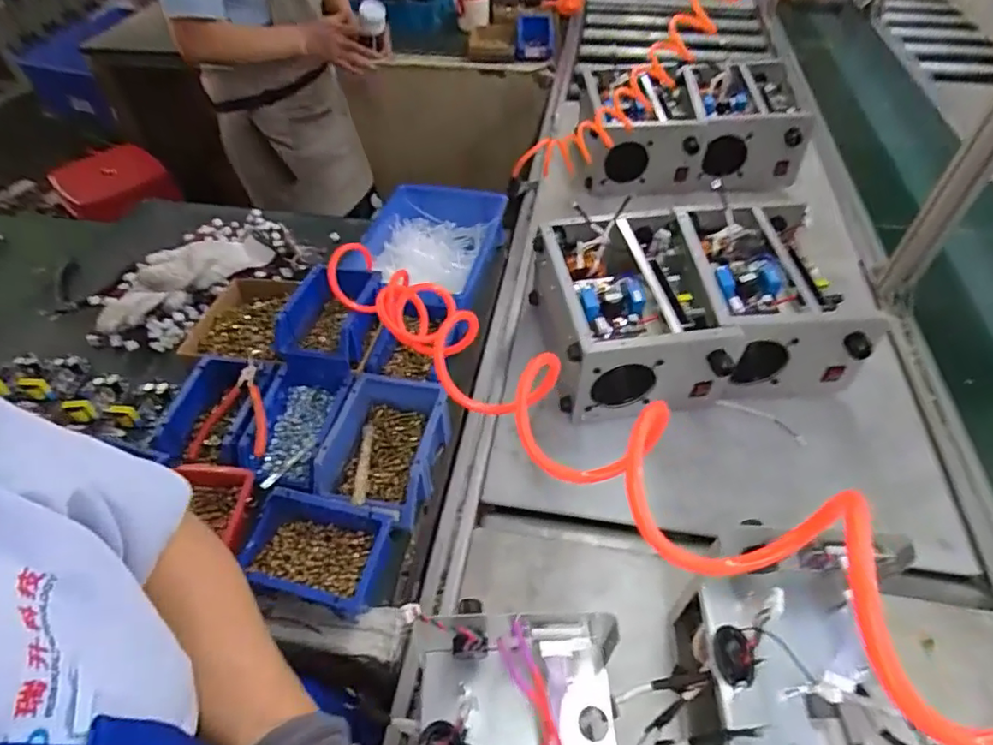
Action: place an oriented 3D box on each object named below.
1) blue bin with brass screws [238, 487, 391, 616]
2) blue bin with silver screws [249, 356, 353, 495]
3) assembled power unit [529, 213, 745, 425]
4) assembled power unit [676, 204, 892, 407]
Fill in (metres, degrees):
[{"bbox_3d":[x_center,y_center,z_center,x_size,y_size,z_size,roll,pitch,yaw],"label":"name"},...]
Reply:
[{"bbox_3d":[-0.196,0.193,0.604,0.157,0.061,0.101,11,50,10],"label":"blue bin with brass screws"},{"bbox_3d":[-0.248,0.068,0.706,0.117,0.054,0.189,-1,51,-3],"label":"blue bin with silver screws"},{"bbox_3d":[0.191,-0.087,0.812,0.229,0.135,0.287,-8,49,-6],"label":"assembled power unit"},{"bbox_3d":[0.386,-0.107,0.836,0.218,0.138,0.295,-2,49,-1],"label":"assembled power unit"}]

